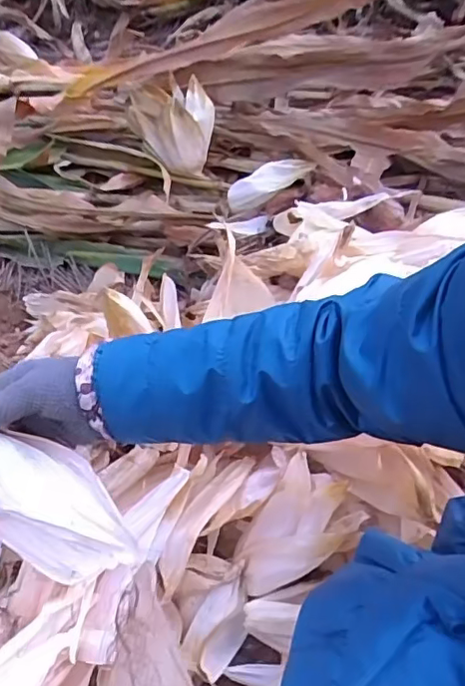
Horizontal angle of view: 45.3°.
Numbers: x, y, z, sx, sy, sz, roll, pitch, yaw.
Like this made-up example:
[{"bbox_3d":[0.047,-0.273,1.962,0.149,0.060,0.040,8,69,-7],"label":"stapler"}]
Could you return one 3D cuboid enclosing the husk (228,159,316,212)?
[{"bbox_3d":[0.071,-0.315,1.077,0.176,0.043,0.056,-29,48,-2],"label":"husk"}]

